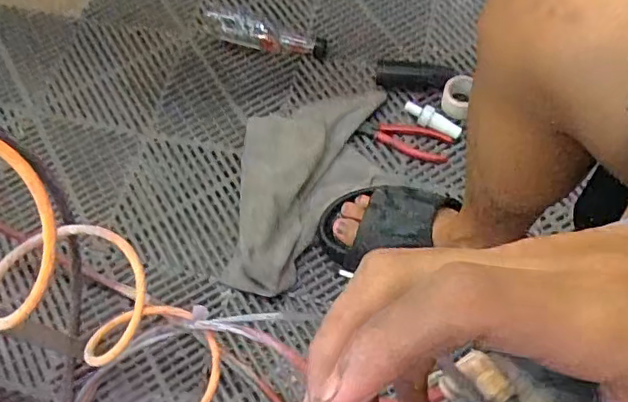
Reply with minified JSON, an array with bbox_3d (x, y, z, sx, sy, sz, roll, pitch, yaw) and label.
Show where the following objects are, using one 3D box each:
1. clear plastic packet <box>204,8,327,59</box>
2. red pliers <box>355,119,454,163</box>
[{"bbox_3d":[-0.088,-0.278,0.952,0.222,0.033,0.056,13,66,9],"label":"clear plastic packet"},{"bbox_3d":[0.133,-0.095,0.857,0.136,0.010,0.043,16,67,11],"label":"red pliers"}]

